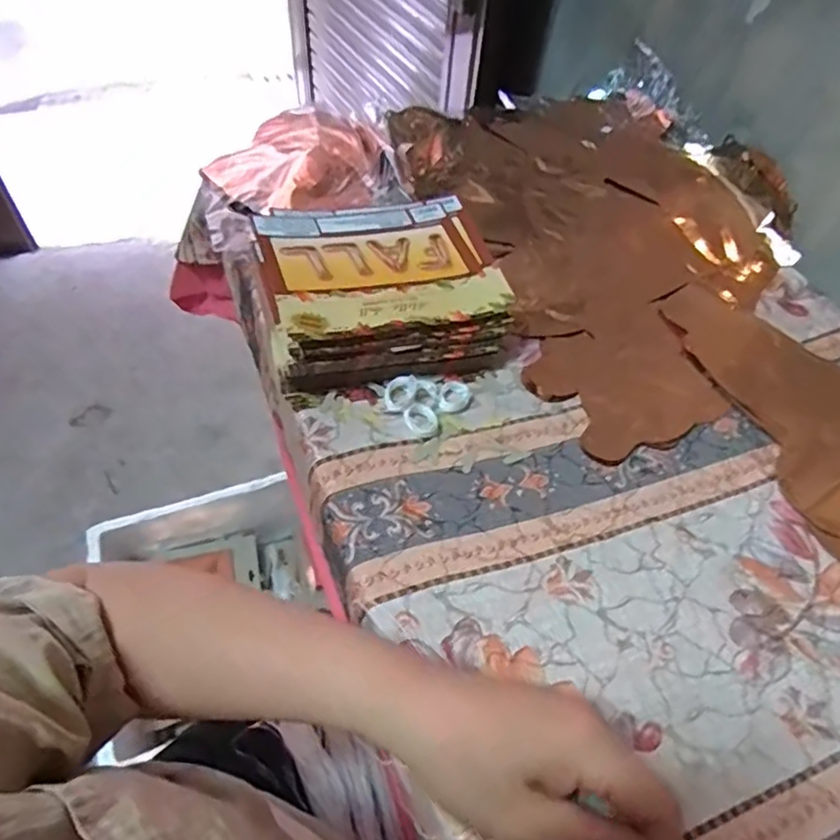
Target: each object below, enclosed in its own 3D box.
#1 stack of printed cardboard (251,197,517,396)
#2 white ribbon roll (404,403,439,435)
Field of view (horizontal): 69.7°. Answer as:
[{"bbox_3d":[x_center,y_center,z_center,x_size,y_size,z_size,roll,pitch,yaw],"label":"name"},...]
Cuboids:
[{"bbox_3d":[-0.034,-0.125,0.574,0.226,0.081,0.187,-10,54,-12],"label":"stack of printed cardboard"},{"bbox_3d":[0.002,-0.001,0.524,0.028,0.008,0.028,2,53,-3],"label":"white ribbon roll"}]

